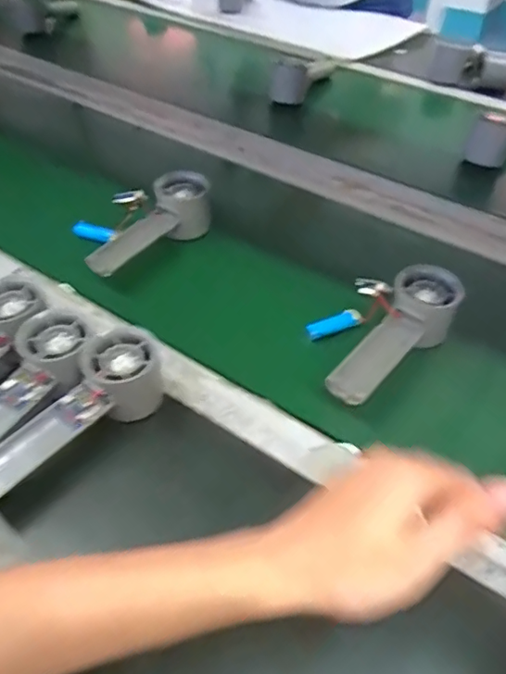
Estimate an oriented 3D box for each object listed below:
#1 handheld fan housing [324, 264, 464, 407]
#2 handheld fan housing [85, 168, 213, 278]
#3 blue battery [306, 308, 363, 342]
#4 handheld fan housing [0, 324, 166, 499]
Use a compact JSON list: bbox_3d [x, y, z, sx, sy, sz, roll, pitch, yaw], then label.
[{"bbox_3d":[0.120,0.000,0.464,0.060,0.053,0.153,32,54,25],"label":"handheld fan housing"},{"bbox_3d":[-0.114,-0.116,0.573,0.056,0.065,0.160,34,55,27],"label":"handheld fan housing"},{"bbox_3d":[0.076,-0.012,0.507,0.056,0.014,0.016,-15,49,-15],"label":"blue battery"},{"bbox_3d":[-0.139,0.057,0.406,0.160,0.058,0.056,-33,56,-28],"label":"handheld fan housing"}]

